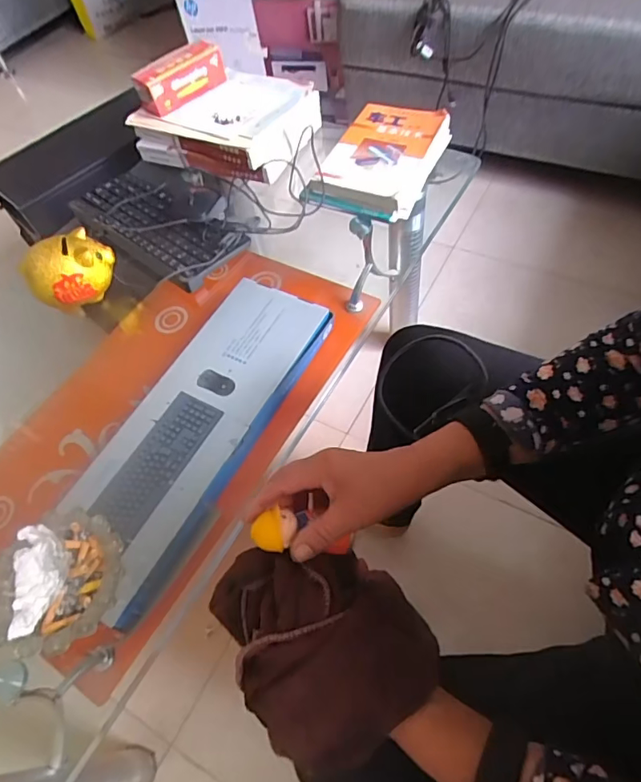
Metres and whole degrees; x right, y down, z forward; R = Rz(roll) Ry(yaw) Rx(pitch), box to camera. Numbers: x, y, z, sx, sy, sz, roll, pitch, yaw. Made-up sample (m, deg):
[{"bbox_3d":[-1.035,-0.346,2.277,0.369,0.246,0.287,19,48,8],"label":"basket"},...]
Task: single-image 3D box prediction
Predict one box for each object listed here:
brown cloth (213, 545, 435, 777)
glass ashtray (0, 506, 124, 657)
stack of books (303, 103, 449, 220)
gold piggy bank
[{"bbox_3d":[-0.003,0.178,0.365,0.129,0.066,0.158,-35,59,-19],"label":"brown cloth"},{"bbox_3d":[-0.258,0.182,0.475,0.131,0.035,0.128,-2,55,3],"label":"glass ashtray"},{"bbox_3d":[0.093,-0.375,0.788,0.168,0.071,0.224,21,59,19],"label":"stack of books"},{"bbox_3d":[-0.355,-0.171,0.699,0.117,0.085,0.083,-36,59,-19],"label":"gold piggy bank"}]

